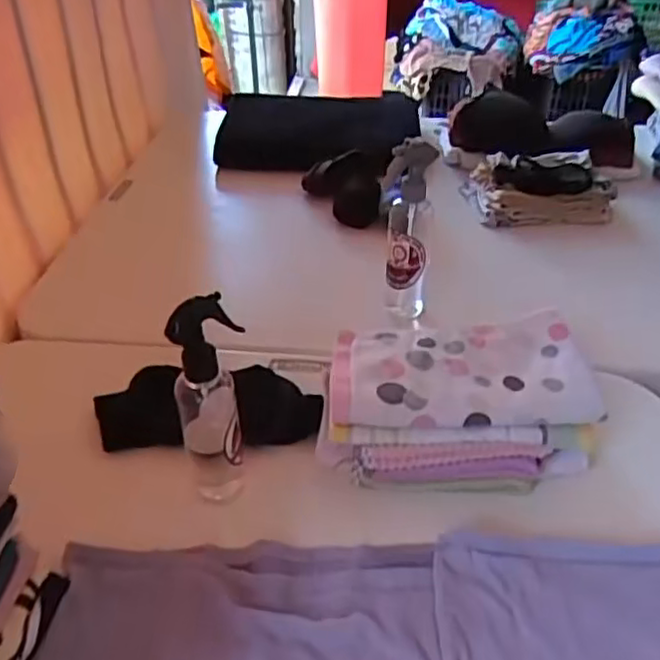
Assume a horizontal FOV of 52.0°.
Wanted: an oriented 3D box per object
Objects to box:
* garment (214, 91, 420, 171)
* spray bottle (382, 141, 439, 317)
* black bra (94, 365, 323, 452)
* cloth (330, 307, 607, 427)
[{"bbox_3d":[-0.018,-0.366,1.226,0.373,0.109,0.108,-6,37,-9],"label":"garment"},{"bbox_3d":[0.087,-0.111,0.758,0.049,0.210,0.061,9,38,12],"label":"spray bottle"},{"bbox_3d":[-0.118,0.071,0.647,0.215,0.041,0.078,-2,37,-3],"label":"black bra"},{"bbox_3d":[0.115,0.033,0.598,0.221,0.030,0.115,0,37,0],"label":"cloth"}]

